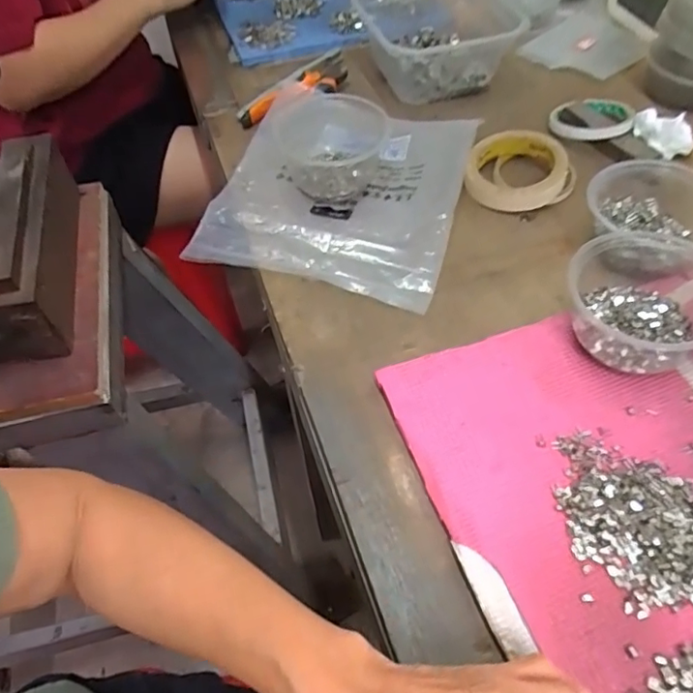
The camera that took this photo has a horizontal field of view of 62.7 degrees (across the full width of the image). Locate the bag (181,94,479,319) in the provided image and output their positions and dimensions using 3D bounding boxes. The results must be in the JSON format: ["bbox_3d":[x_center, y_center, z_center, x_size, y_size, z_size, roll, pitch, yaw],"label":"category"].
[{"bbox_3d":[-0.005,-0.167,0.571,0.235,0.035,0.255,13,56,12],"label":"bag"}]

